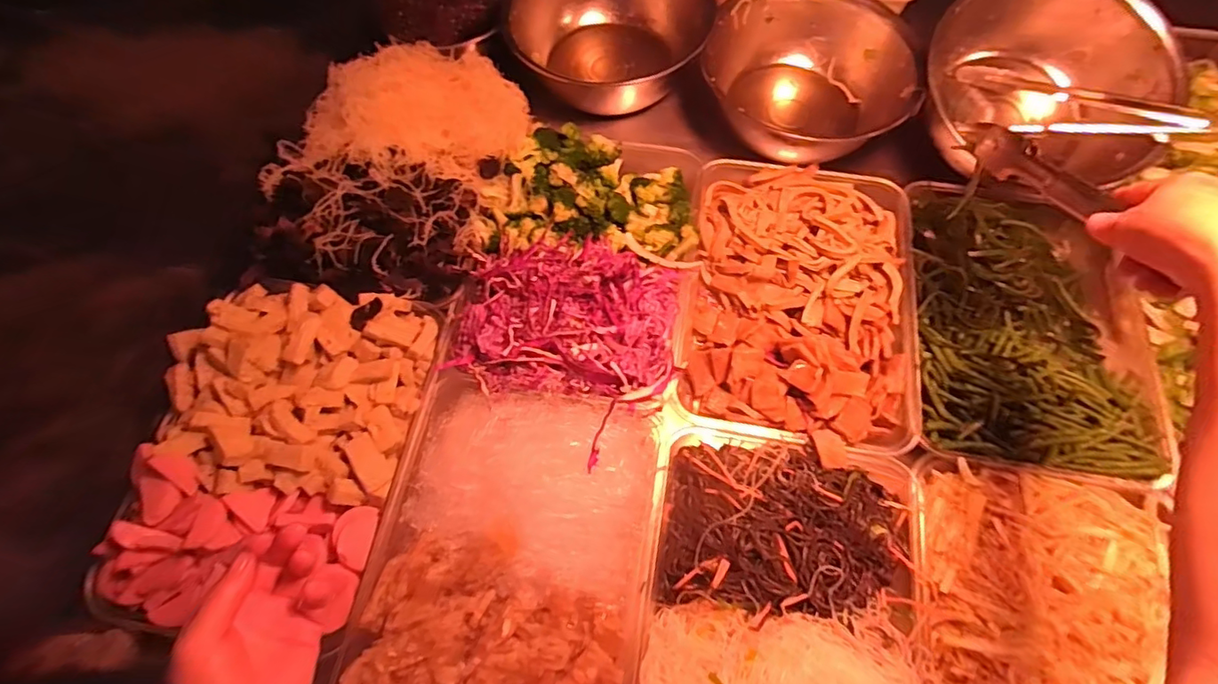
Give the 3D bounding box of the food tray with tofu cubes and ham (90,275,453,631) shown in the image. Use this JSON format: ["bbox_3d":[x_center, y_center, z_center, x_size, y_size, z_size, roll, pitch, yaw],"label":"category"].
[{"bbox_3d":[-0.319,0.088,0.529,0.240,0.066,0.321,4,64,5],"label":"food tray with tofu cubes and ham"}]

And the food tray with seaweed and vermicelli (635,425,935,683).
[{"bbox_3d":[0.158,0.266,0.505,0.255,0.073,0.358,9,67,4],"label":"food tray with seaweed and vermicelli"}]

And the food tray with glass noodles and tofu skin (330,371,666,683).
[{"bbox_3d":[-0.093,0.217,0.525,0.258,0.055,0.353,8,67,4],"label":"food tray with glass noodles and tofu skin"}]

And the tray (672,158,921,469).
[{"bbox_3d":[0.221,-0.051,0.647,0.249,0.067,0.356,9,67,4],"label":"tray"}]

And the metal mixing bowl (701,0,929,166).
[{"bbox_3d":[0.277,-0.372,0.772,0.251,0.128,0.248,0,67,0],"label":"metal mixing bowl"}]

